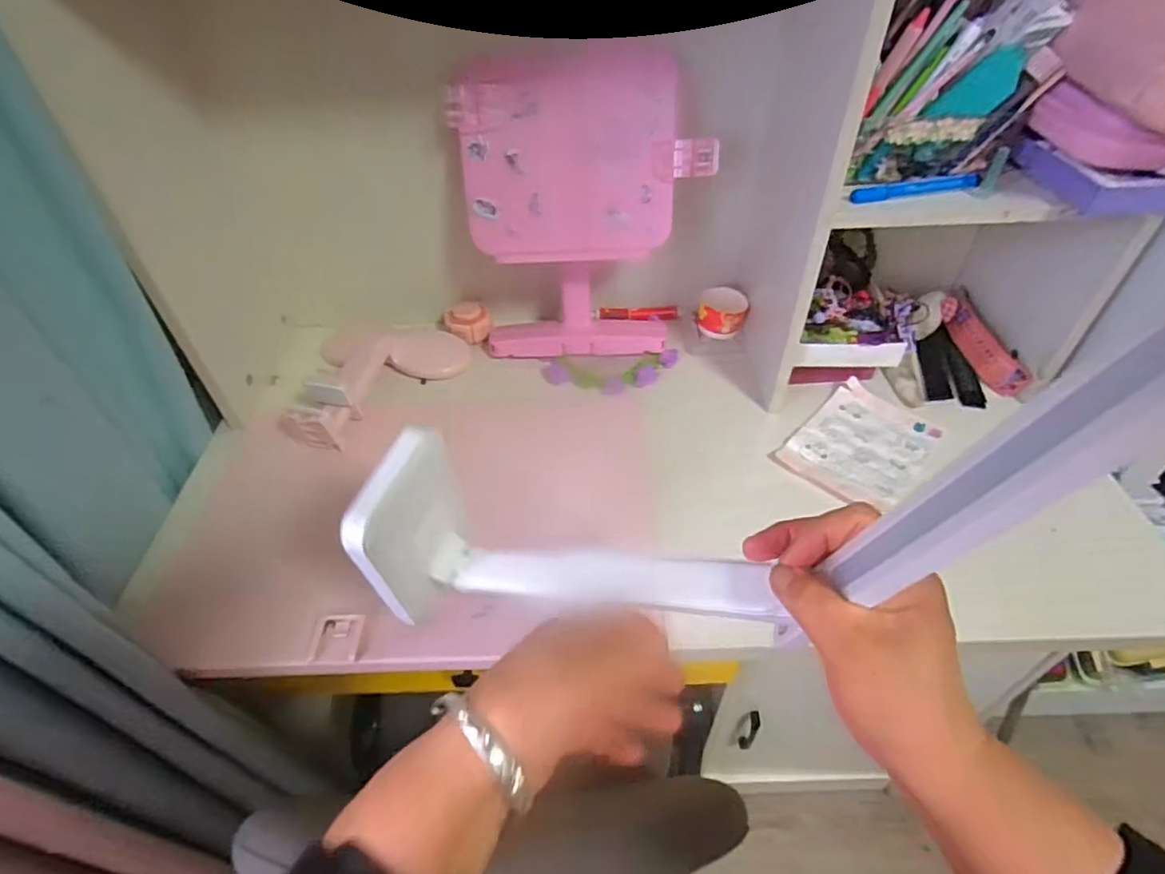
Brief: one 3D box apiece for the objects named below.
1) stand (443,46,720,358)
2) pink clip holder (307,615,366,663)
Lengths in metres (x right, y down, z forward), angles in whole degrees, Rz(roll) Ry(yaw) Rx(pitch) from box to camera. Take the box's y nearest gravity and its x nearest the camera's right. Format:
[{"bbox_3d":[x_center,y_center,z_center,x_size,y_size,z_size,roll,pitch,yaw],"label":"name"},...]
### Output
[{"bbox_3d":[-0.002,-0.250,0.709,0.275,0.327,0.128,0,46,0],"label":"stand"},{"bbox_3d":[-0.215,0.176,0.530,0.042,0.007,0.044,-4,46,-3],"label":"pink clip holder"}]

